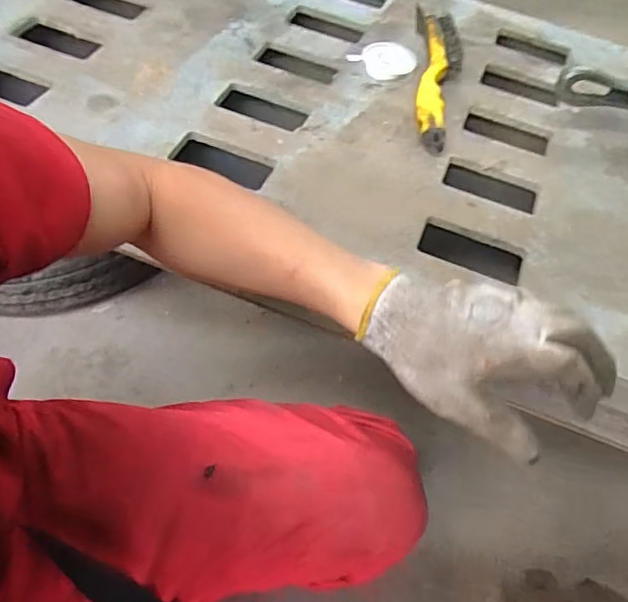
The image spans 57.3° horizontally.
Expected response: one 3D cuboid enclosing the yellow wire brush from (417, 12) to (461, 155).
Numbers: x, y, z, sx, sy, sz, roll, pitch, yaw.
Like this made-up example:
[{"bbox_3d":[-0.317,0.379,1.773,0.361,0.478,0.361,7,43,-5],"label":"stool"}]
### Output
[{"bbox_3d":[0.159,-0.293,0.738,0.058,0.047,0.275,6,53,3],"label":"yellow wire brush"}]

